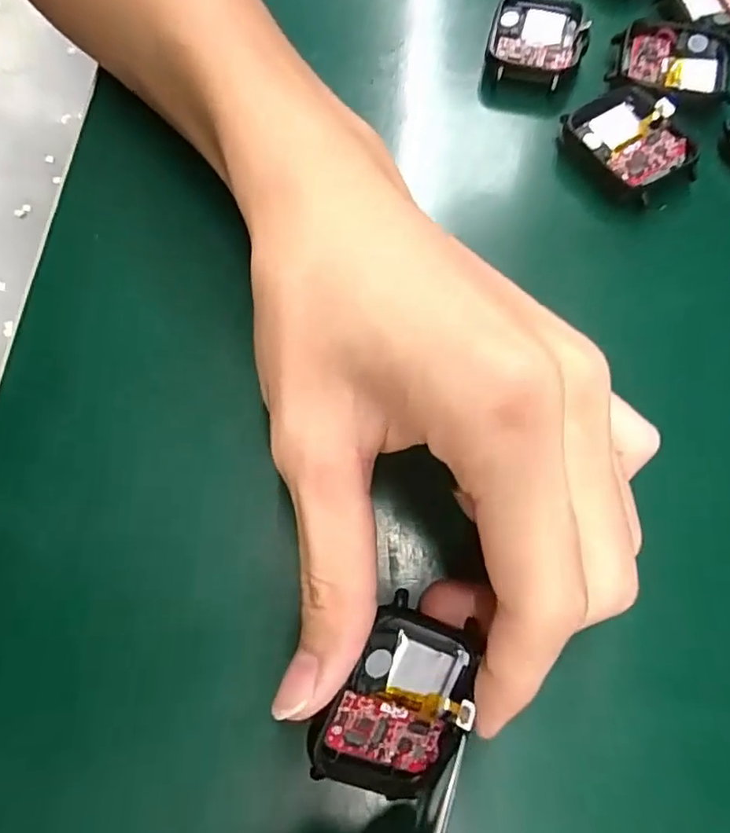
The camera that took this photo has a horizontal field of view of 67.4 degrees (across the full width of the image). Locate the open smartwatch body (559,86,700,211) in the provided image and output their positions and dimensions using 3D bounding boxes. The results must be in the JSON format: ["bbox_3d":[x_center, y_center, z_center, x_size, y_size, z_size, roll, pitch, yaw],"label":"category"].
[{"bbox_3d":[0.100,-0.103,0.203,0.039,0.007,0.044,-34,74,-12],"label":"open smartwatch body"}]

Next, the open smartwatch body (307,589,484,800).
[{"bbox_3d":[0.009,0.074,0.140,0.038,0.011,0.045,36,84,-18],"label":"open smartwatch body"}]

